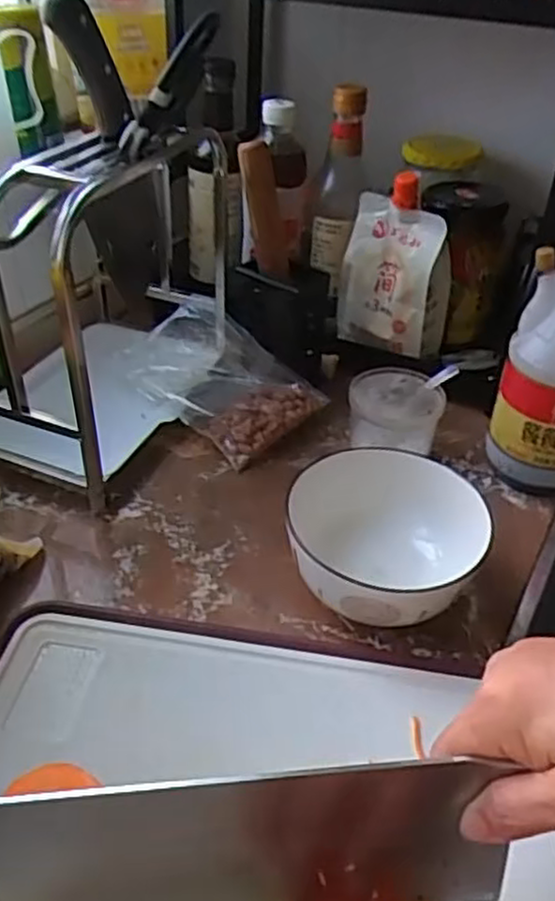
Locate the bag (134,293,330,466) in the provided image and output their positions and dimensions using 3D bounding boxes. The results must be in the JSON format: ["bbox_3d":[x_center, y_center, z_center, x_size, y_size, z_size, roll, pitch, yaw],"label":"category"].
[{"bbox_3d":[-0.056,-0.070,0.689,0.174,0.072,0.108,31,46,31],"label":"bag"}]

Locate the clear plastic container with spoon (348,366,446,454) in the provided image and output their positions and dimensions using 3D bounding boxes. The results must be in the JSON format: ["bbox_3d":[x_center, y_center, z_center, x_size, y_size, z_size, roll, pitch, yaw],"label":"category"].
[{"bbox_3d":[0.103,-0.025,0.645,0.080,0.068,0.078,1,38,-2],"label":"clear plastic container with spoon"}]

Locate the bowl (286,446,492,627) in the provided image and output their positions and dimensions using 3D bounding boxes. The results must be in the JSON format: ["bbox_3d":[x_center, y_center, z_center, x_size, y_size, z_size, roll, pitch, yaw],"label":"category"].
[{"bbox_3d":[0.073,0.070,0.516,0.129,0.076,0.134,2,38,-1],"label":"bowl"}]

